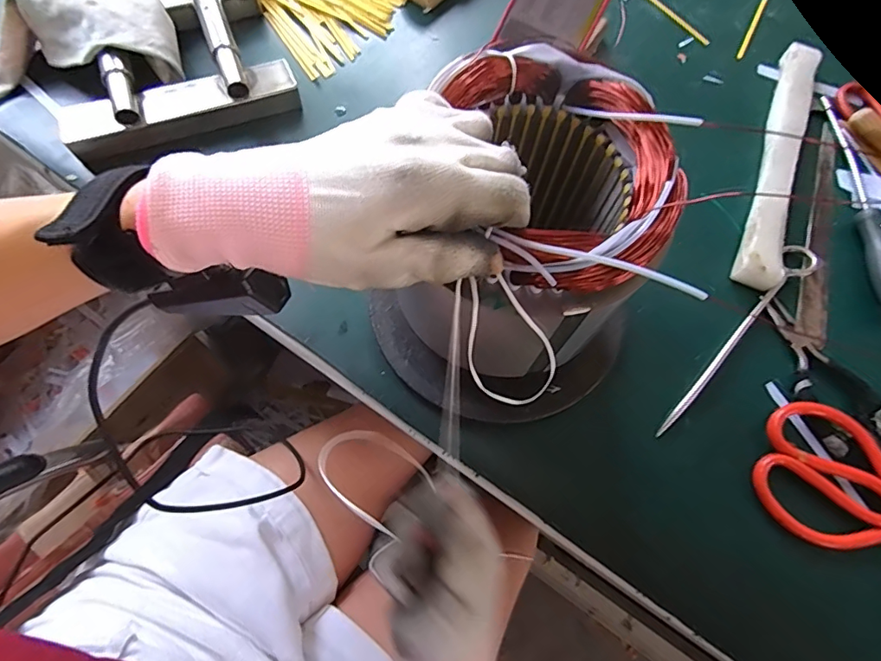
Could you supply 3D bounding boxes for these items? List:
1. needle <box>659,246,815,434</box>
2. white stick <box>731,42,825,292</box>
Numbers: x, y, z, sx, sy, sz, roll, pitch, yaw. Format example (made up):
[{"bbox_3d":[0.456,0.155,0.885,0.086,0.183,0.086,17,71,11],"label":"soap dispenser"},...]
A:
[{"bbox_3d":[0.241,0.004,0.391,0.025,0.008,0.221,41,71,13],"label":"needle"},{"bbox_3d":[0.318,-0.165,0.458,0.039,0.028,0.297,23,68,6],"label":"white stick"}]

